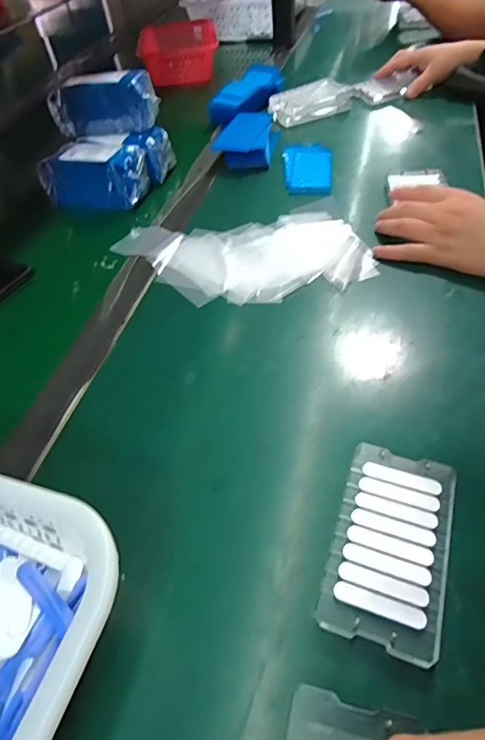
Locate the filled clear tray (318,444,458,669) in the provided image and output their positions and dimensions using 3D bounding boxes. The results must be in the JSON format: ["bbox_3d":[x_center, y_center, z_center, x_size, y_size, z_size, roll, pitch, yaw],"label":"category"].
[{"bbox_3d":[0.094,0.107,0.288,0.067,0.009,0.120,14,52,17],"label":"filled clear tray"}]

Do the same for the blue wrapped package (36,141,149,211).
[{"bbox_3d":[-0.194,-0.262,0.609,0.135,0.066,0.075,10,51,14],"label":"blue wrapped package"}]

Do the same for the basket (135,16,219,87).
[{"bbox_3d":[-0.134,-0.668,0.947,0.157,0.054,0.268,-5,49,0],"label":"basket"}]

